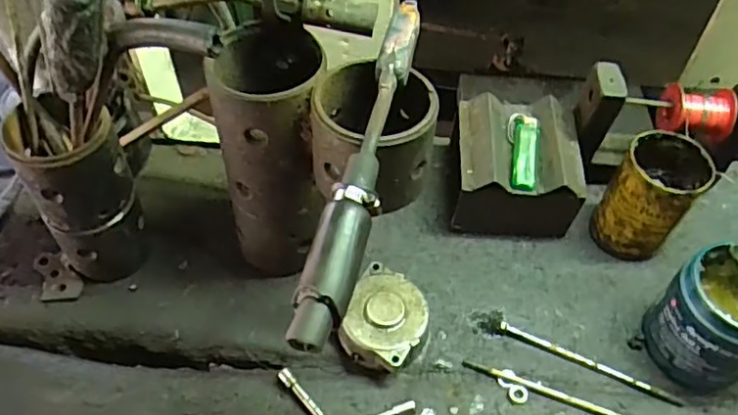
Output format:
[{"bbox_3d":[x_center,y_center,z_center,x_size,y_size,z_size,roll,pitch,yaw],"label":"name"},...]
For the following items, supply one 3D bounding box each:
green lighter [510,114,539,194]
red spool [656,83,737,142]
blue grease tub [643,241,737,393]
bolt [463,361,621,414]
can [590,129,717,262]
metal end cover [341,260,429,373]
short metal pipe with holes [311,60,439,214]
[{"bbox_3d":[0.152,-0.054,0.598,0.025,0.019,0.081,9,52,5],"label":"green lighter"},{"bbox_3d":[0.317,-0.092,0.596,0.063,0.041,0.043,6,52,2],"label":"red spool"},{"bbox_3d":[0.302,0.096,0.531,0.094,0.103,0.087,1,52,-1],"label":"blue grease tub"},{"bbox_3d":[0.163,0.162,0.531,0.166,0.008,0.008,18,53,11],"label":"bolt"},{"bbox_3d":[0.272,-0.010,0.602,0.072,0.113,0.074,1,52,-1],"label":"can"},{"bbox_3d":[0.016,0.101,0.550,0.072,0.033,0.080,26,55,17],"label":"metal end cover"},{"bbox_3d":[-0.002,-0.048,0.450,0.095,0.090,0.089,1,52,-1],"label":"short metal pipe with holes"}]

